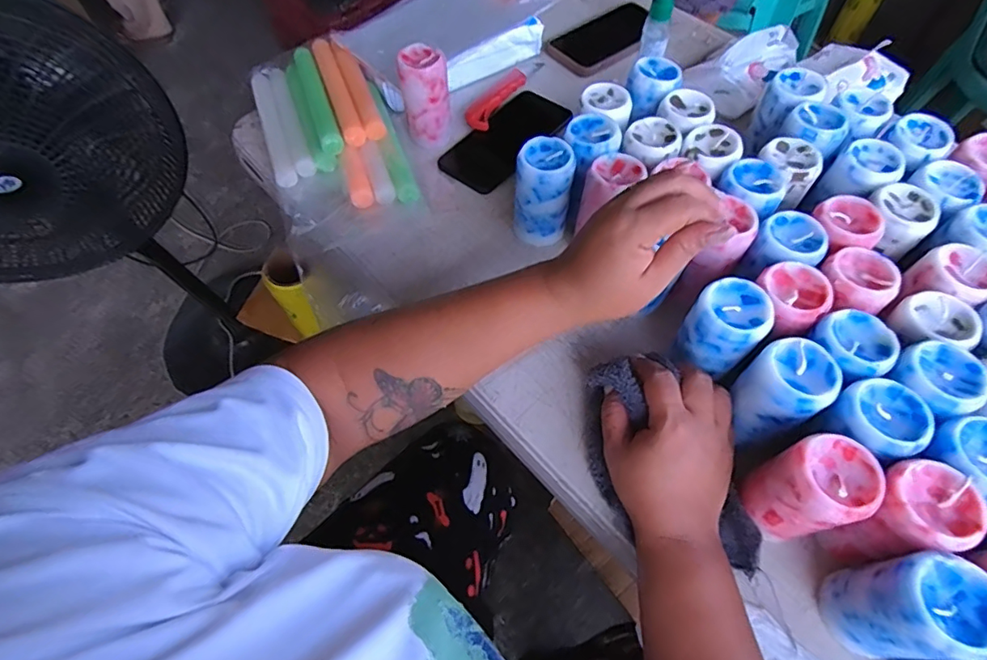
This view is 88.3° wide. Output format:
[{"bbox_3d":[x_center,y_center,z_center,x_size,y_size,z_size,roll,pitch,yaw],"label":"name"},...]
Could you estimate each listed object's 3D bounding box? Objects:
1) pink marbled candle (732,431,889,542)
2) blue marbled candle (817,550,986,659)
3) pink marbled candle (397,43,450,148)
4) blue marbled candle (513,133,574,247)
[{"bbox_3d":[0.203,0.104,0.332,0.050,0.085,0.049,-1,60,2],"label":"pink marbled candle"},{"bbox_3d":[0.241,0.163,0.301,0.052,0.091,0.051,-13,60,-4],"label":"blue marbled candle"},{"bbox_3d":[-0.072,-0.251,0.551,0.049,0.093,0.042,-7,60,-1],"label":"pink marbled candle"},{"bbox_3d":[0.047,-0.128,0.474,0.047,0.085,0.050,10,61,9],"label":"blue marbled candle"}]

